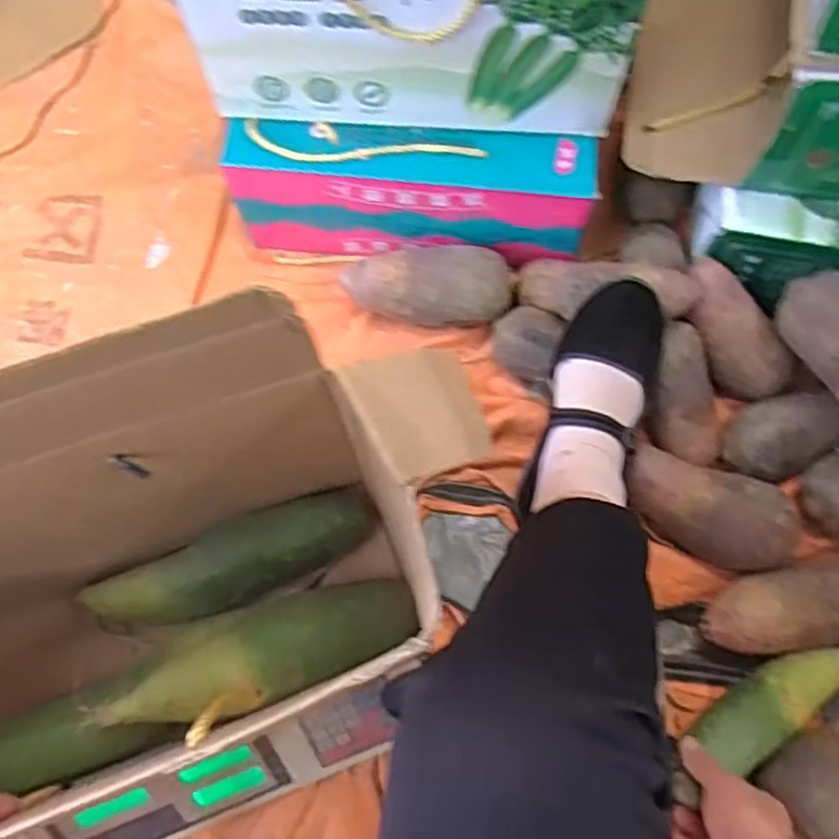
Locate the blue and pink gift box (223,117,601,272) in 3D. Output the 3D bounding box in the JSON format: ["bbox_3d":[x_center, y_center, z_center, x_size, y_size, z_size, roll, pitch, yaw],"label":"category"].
[{"bbox_3d":[-0.006,-0.211,0.716,0.326,0.141,0.071,5,73,3],"label":"blue and pink gift box"}]

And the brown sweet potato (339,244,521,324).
[{"bbox_3d":[0.010,-0.129,0.717,0.161,0.076,0.076,14,74,6],"label":"brown sweet potato"}]

